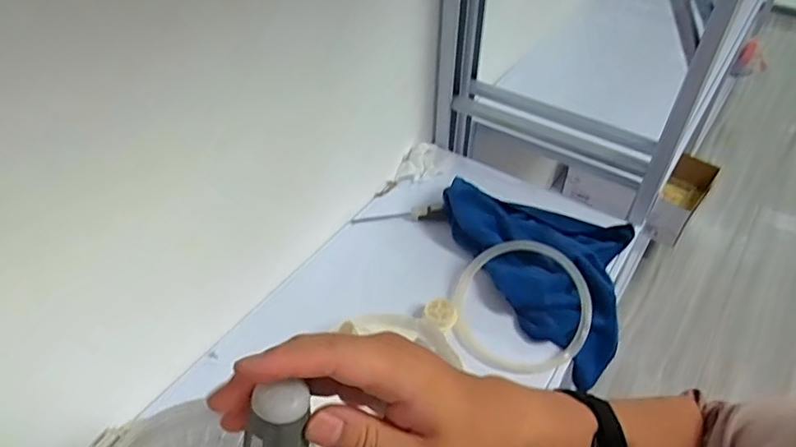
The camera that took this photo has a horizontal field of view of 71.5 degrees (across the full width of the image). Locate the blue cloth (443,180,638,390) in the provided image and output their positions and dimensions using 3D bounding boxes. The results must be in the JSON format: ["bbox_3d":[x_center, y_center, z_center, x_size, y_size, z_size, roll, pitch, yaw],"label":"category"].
[{"bbox_3d":[0.211,0.042,0.847,0.336,0.088,0.245,33,54,30],"label":"blue cloth"}]

